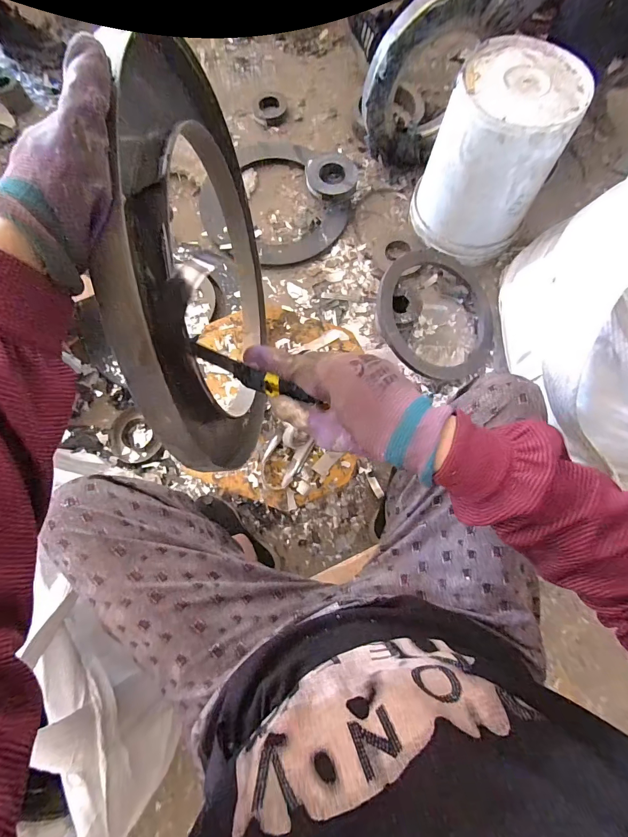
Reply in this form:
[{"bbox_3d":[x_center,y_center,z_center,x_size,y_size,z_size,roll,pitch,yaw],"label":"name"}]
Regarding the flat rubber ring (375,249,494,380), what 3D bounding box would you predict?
[{"bbox_3d":[0.319,-0.283,0.940,0.353,0.045,0.357,3,83,-22],"label":"flat rubber ring"}]

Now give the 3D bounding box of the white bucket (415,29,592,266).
[{"bbox_3d":[0.428,-0.629,0.880,0.271,0.337,0.288,0,75,1],"label":"white bucket"}]

